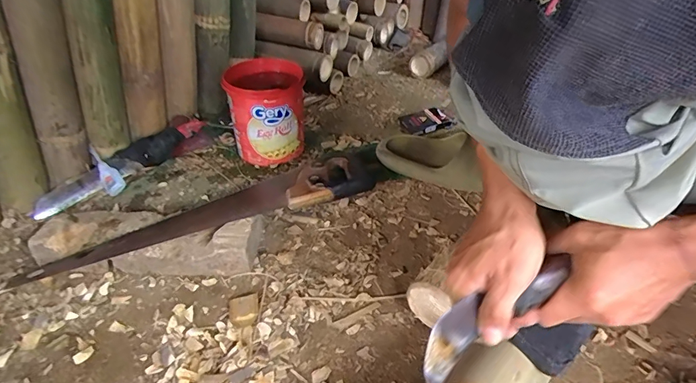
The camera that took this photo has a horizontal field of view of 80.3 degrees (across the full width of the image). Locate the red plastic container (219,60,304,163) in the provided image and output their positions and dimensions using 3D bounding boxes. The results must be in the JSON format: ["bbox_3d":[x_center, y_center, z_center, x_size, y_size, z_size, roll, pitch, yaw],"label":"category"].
[{"bbox_3d":[-0.151,-0.145,0.781,0.133,0.160,0.120,-8,39,-10],"label":"red plastic container"}]

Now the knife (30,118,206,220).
[{"bbox_3d":[-0.395,-0.055,0.739,0.068,0.048,0.309,24,44,28],"label":"knife"}]

